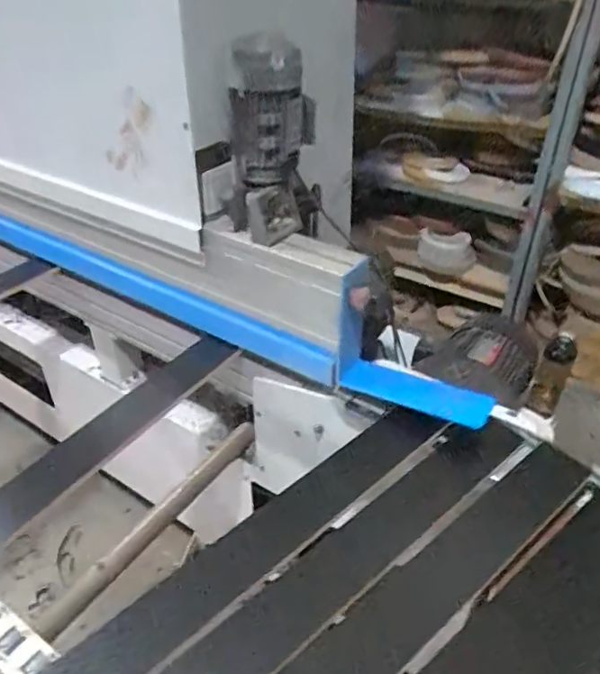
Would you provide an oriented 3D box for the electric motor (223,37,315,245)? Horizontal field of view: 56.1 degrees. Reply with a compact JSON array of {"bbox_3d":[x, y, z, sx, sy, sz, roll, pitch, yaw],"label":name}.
[{"bbox_3d":[-0.053,-0.317,0.911,0.138,0.302,0.139,-3,37,-5],"label":"electric motor"}]

